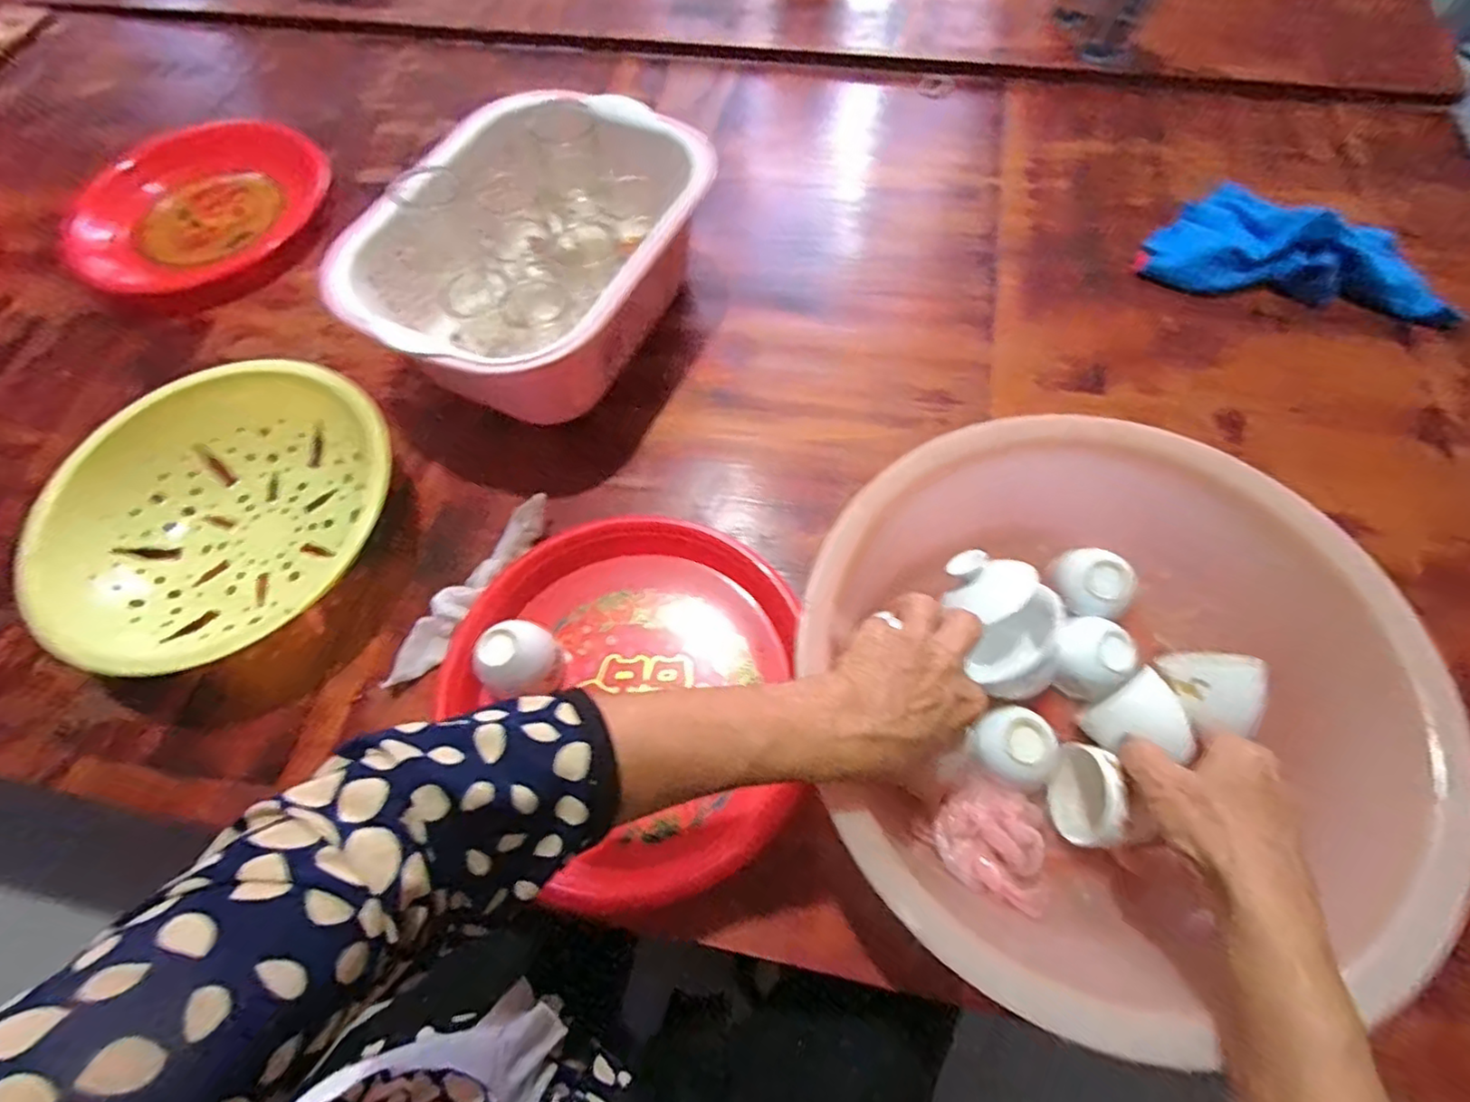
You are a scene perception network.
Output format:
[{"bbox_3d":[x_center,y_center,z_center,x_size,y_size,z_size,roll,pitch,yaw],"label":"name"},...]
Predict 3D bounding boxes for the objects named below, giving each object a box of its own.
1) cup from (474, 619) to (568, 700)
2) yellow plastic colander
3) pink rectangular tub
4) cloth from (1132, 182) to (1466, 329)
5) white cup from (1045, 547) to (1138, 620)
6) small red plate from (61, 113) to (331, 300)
[{"bbox_3d":[-0.146,0.076,0.437,0.048,0.050,0.050,-4,60,7],"label":"cup"},{"bbox_3d":[-0.390,-0.032,0.499,0.245,0.068,0.256,36,72,17],"label":"yellow plastic colander"},{"bbox_3d":[-0.169,-0.241,0.547,0.234,0.136,0.283,24,69,13],"label":"pink rectangular tub"},{"bbox_3d":[0.511,-0.287,0.579,0.241,0.046,0.138,18,68,11],"label":"cloth"},{"bbox_3d":[0.239,0.023,0.427,0.045,0.033,0.043,33,72,16],"label":"white cup"},{"bbox_3d":[-0.588,-0.386,0.691,0.255,0.032,0.257,-4,60,7],"label":"small red plate"}]

